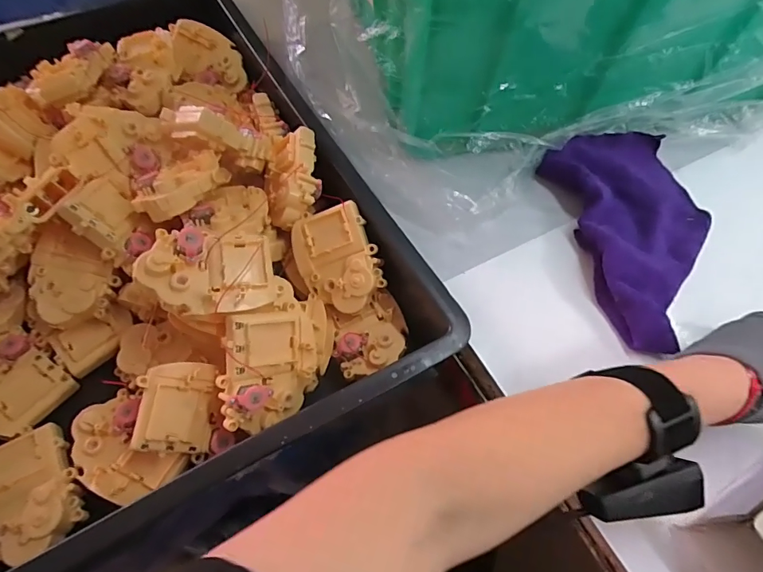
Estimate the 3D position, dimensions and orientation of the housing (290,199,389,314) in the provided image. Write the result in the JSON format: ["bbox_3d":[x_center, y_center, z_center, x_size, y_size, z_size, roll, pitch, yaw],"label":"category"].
[{"bbox_3d":[-0.039,-0.021,0.417,0.070,0.030,0.093,-20,82,15],"label":"housing"}]

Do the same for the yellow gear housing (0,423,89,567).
[{"bbox_3d":[-0.266,0.154,0.335,0.072,0.022,0.088,-20,62,-14],"label":"yellow gear housing"}]

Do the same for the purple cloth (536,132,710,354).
[{"bbox_3d":[0.250,-0.060,0.422,0.140,0.032,0.226,-9,60,-8],"label":"purple cloth"}]

